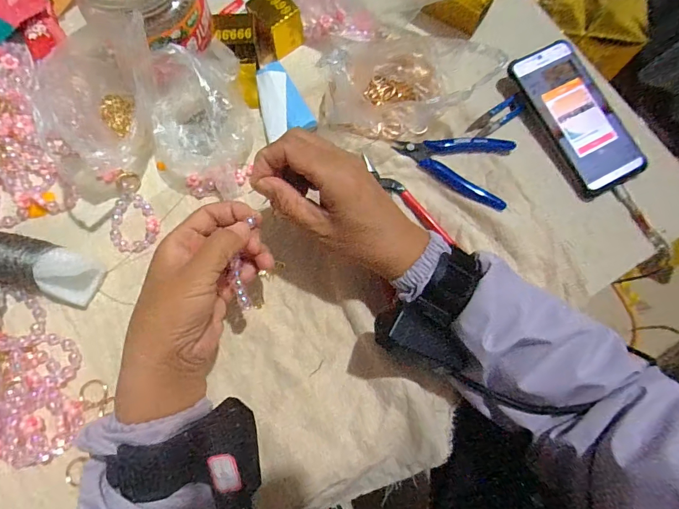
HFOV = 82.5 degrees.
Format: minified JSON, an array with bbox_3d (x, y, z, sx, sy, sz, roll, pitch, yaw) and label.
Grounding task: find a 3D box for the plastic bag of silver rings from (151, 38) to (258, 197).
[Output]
[{"bbox_3d":[-0.132,-0.126,0.362,0.101,0.071,0.139,0,76,-1],"label":"plastic bag of silver rings"}]

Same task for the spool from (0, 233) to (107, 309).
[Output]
[{"bbox_3d":[-0.308,0.005,0.341,0.182,0.036,0.052,13,76,2],"label":"spool"}]

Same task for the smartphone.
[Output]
[{"bbox_3d":[0.244,-0.142,0.395,0.075,0.015,0.159,-25,78,-7],"label":"smartphone"}]

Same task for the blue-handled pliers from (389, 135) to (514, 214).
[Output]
[{"bbox_3d":[0.113,-0.096,0.384,0.115,0.016,0.079,18,76,4],"label":"blue-handled pliers"}]

